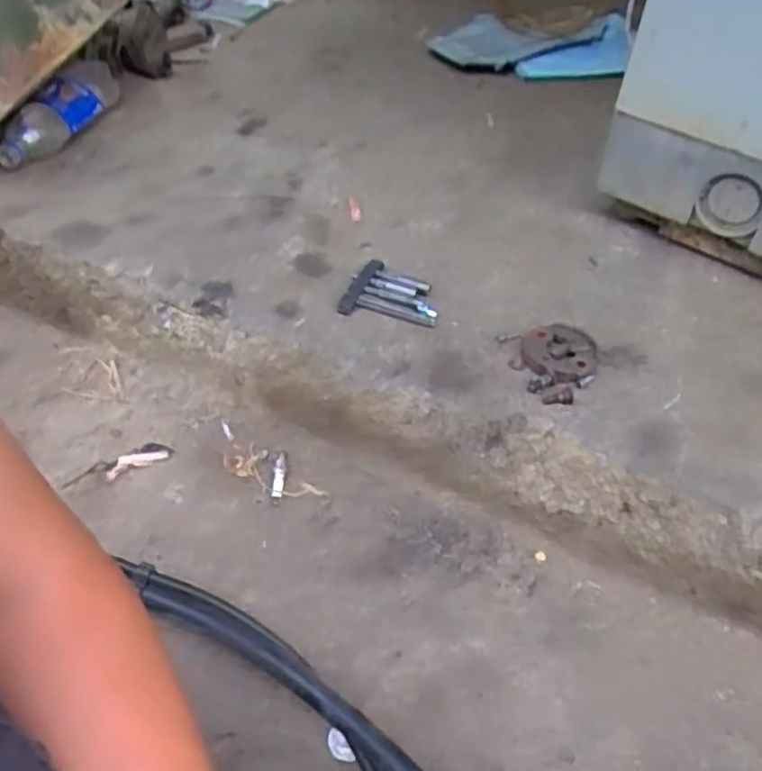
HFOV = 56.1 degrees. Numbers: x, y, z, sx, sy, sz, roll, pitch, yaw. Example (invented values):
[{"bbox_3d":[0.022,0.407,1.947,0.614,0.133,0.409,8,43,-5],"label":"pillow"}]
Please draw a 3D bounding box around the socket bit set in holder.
[{"bbox_3d":[0.013,-0.102,0.762,0.100,0.012,0.082,10,49,6],"label":"socket bit set in holder"}]

